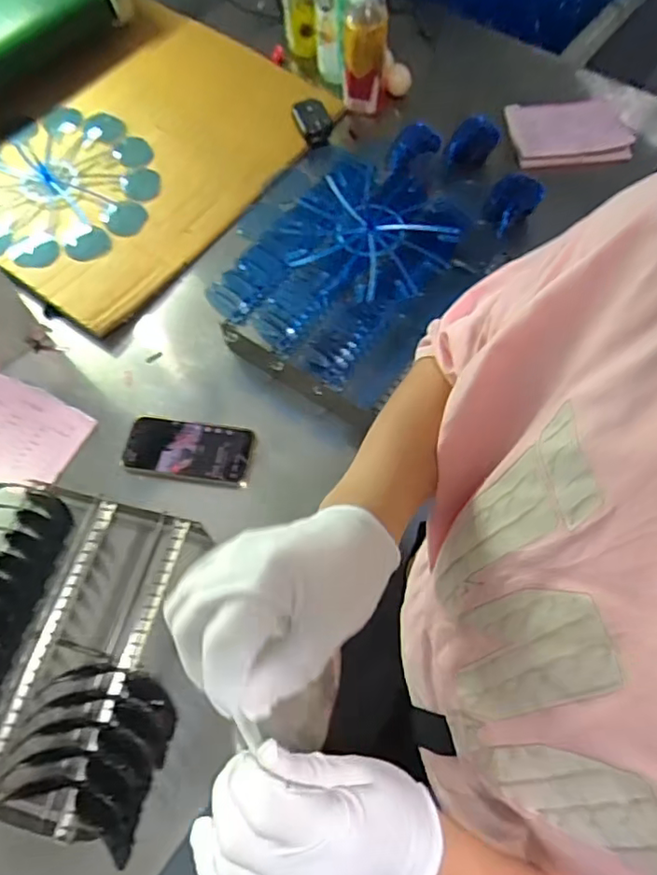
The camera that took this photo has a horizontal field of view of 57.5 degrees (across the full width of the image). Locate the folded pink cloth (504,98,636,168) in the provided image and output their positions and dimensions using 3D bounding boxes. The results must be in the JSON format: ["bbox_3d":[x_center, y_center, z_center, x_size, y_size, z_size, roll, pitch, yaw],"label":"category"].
[{"bbox_3d":[0.381,-0.490,0.962,0.183,0.032,0.131,-8,65,-3],"label":"folded pink cloth"}]

